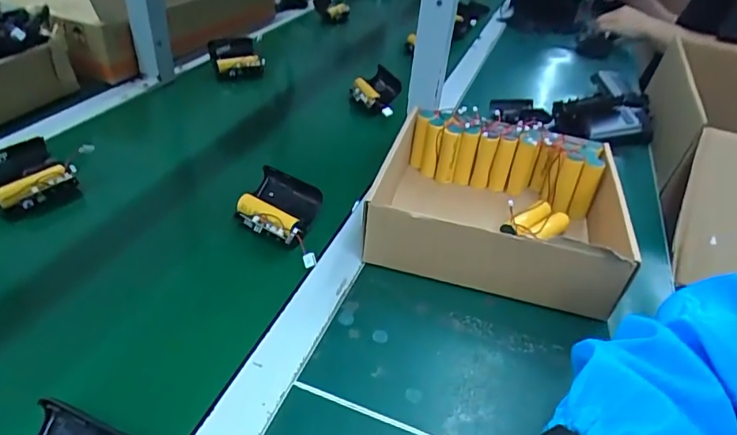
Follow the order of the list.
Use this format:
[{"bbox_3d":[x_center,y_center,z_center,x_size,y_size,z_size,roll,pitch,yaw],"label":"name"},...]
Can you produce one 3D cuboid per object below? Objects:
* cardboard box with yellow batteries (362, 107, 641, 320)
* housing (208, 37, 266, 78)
[{"bbox_3d":[0.127,-0.020,0.535,0.249,0.083,0.214,13,38,11],"label":"cardboard box with yellow batteries"},{"bbox_3d":[-0.236,-0.285,0.883,0.097,0.043,0.071,-6,40,-19],"label":"housing"}]

